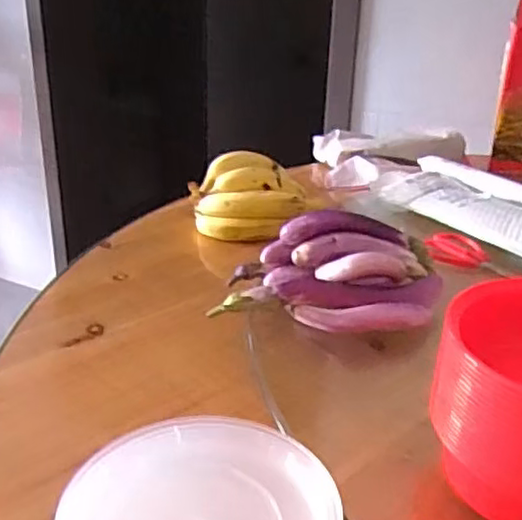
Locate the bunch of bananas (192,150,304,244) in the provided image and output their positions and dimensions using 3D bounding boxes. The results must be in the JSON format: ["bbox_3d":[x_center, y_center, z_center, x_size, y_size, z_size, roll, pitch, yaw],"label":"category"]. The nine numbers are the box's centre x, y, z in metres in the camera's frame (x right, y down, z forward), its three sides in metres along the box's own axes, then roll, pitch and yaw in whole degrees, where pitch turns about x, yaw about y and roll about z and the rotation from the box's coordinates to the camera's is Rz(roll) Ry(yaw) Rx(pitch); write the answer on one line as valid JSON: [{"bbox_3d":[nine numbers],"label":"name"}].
[{"bbox_3d":[-0.018,-0.097,0.999,0.172,0.085,0.156,0,26,-5],"label":"bunch of bananas"}]

